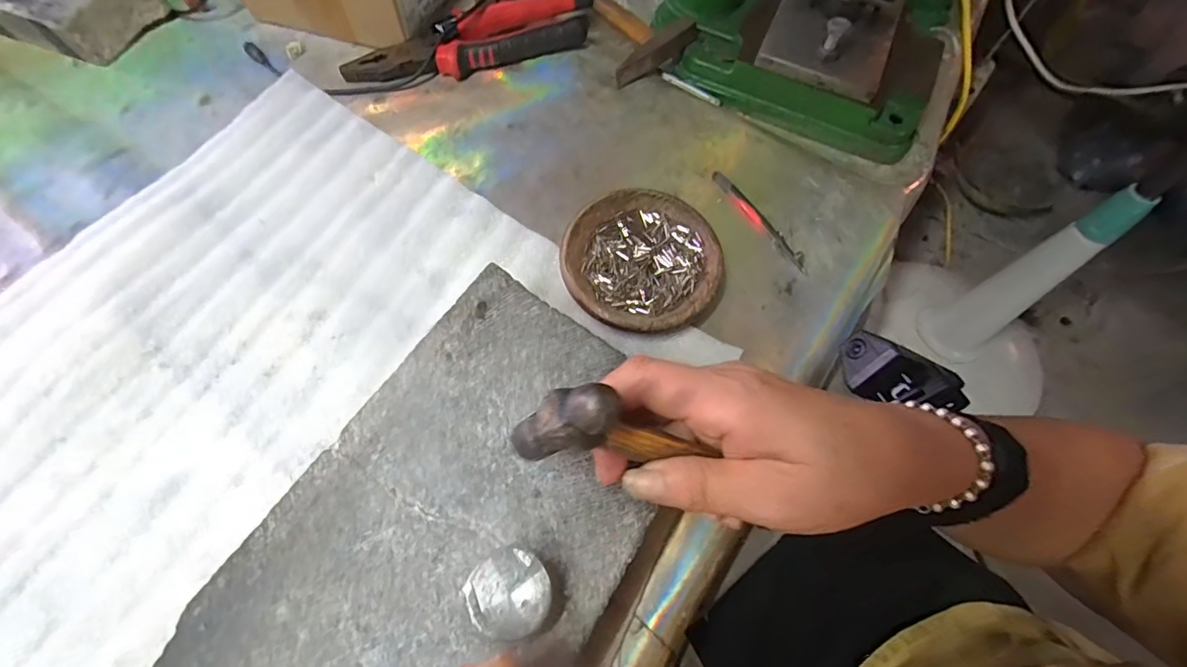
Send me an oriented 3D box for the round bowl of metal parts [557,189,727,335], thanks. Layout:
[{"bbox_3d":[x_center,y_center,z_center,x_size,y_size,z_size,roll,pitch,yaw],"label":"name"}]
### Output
[{"bbox_3d":[0.034,-0.050,0.357,0.110,0.018,0.114,1,64,-2],"label":"round bowl of metal parts"}]

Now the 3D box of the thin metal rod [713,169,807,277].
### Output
[{"bbox_3d":[0.126,-0.087,0.382,0.012,0.004,0.106,-31,69,-16],"label":"thin metal rod"}]

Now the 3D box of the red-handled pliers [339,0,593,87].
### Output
[{"bbox_3d":[-0.105,-0.262,0.442,0.221,0.027,0.062,-15,66,-9],"label":"red-handled pliers"}]

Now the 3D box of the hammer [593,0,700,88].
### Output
[{"bbox_3d":[0.014,-0.299,0.462,0.081,0.028,0.162,-32,70,-16],"label":"hammer"}]

